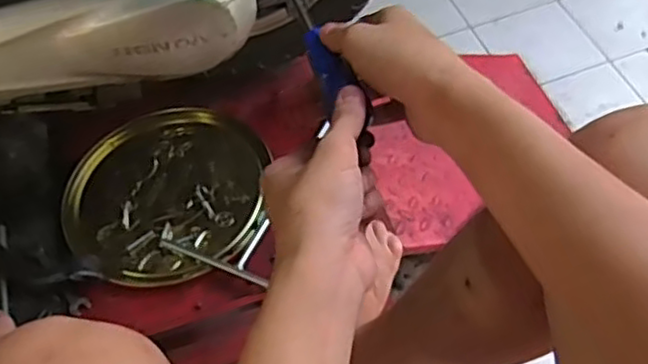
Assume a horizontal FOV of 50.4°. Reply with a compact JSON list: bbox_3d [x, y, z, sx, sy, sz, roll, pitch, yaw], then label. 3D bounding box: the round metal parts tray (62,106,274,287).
[{"bbox_3d":[-0.200,0.011,0.855,0.246,0.035,0.234,-2,57,3],"label":"round metal parts tray"}]

